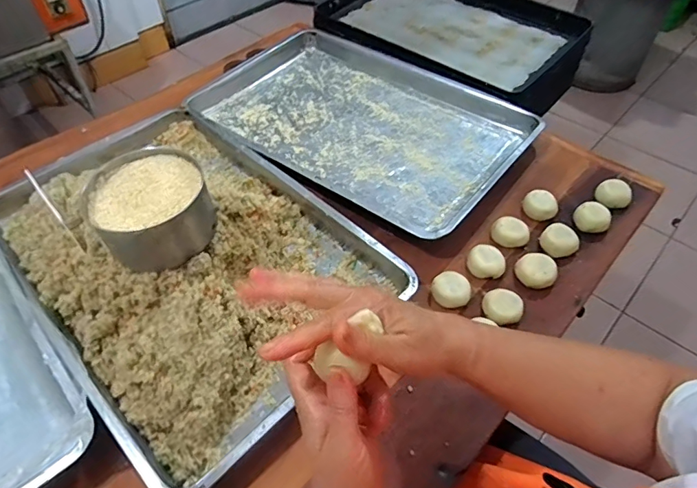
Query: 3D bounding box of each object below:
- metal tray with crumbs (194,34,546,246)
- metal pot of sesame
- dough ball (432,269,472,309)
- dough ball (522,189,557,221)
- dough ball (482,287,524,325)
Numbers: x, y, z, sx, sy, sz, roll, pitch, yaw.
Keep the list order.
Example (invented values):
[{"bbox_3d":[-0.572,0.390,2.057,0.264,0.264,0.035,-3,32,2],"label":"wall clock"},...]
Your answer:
[{"bbox_3d":[0.014,-0.245,0.891,0.607,0.052,0.403,32,56,24],"label":"metal tray with crumbs"},{"bbox_3d":[-0.243,-0.045,0.570,0.136,0.080,0.125,0,50,0],"label":"metal pot of sesame"},{"bbox_3d":[0.144,0.065,0.646,0.053,0.021,0.053,0,49,-1],"label":"dough ball"},{"bbox_3d":[0.311,-0.061,0.750,0.054,0.032,0.048,22,52,18],"label":"dough ball"},{"bbox_3d":[0.210,0.086,0.628,0.051,0.020,0.052,0,49,-1],"label":"dough ball"}]

